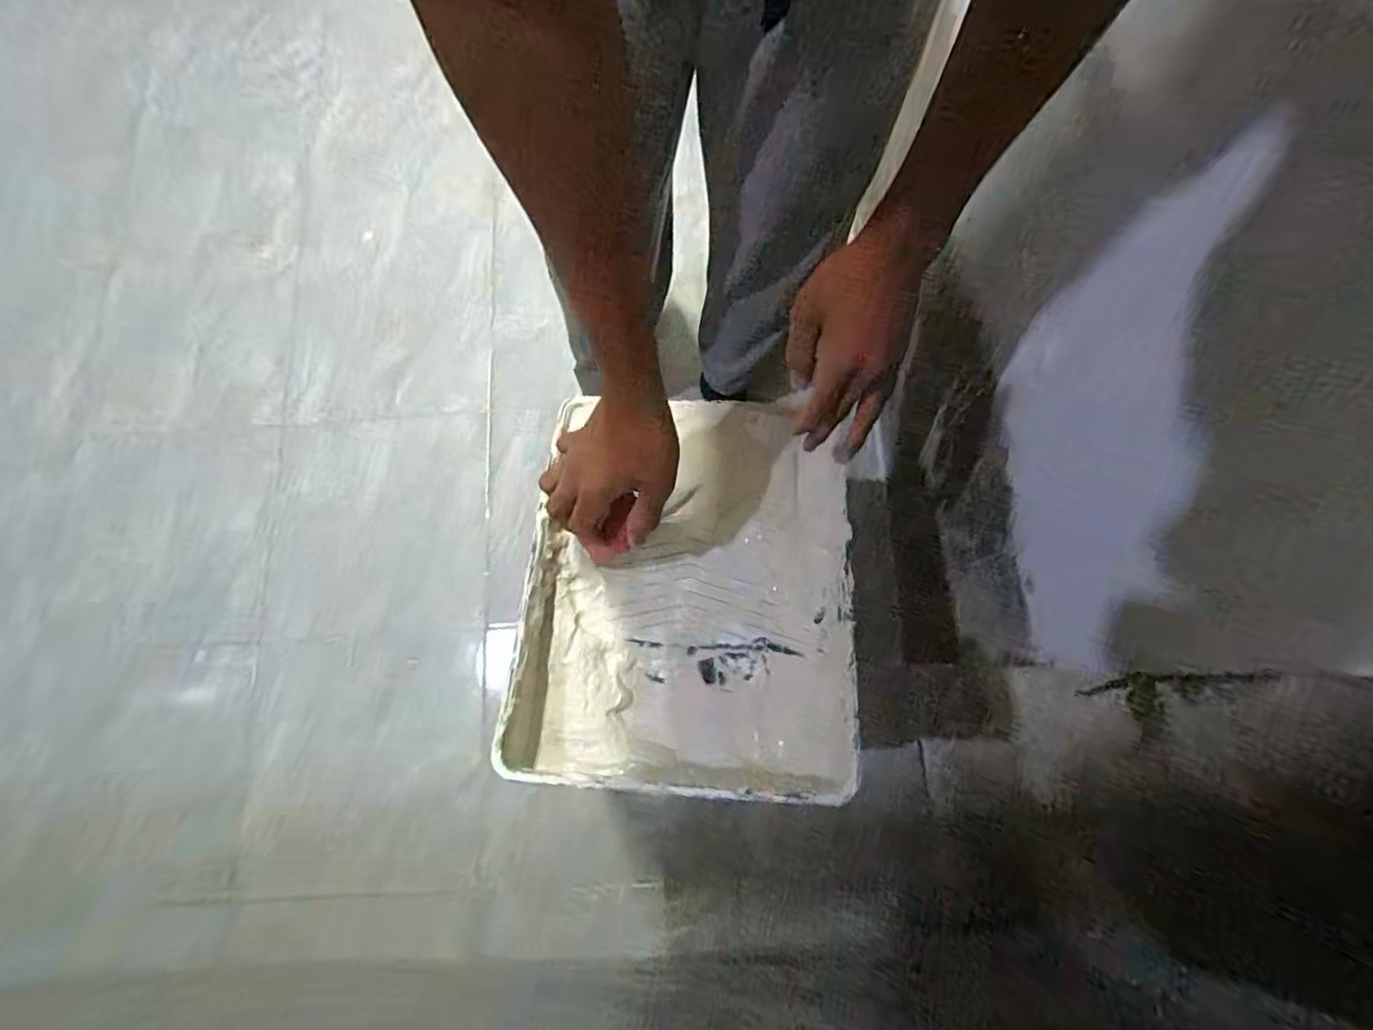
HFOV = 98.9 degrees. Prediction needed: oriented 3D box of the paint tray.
[{"bbox_3d":[0.003,0.049,0.509,0.271,0.085,0.338,4,76,1],"label":"paint tray"}]

